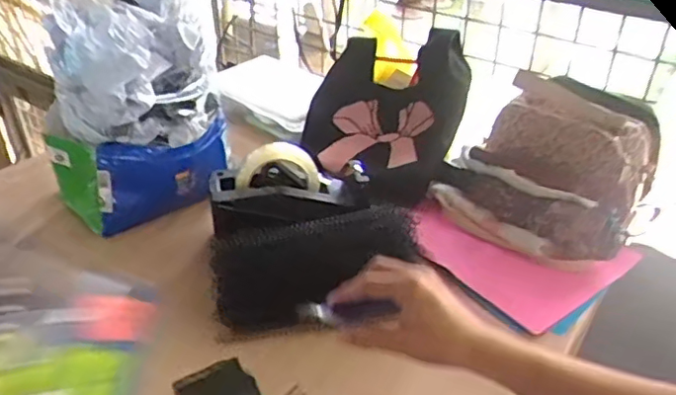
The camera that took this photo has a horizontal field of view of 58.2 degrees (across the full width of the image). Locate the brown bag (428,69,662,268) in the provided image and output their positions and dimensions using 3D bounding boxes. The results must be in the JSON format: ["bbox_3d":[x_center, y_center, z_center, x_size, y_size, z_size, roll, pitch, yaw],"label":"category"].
[{"bbox_3d":[0.281,-0.052,0.850,0.270,0.166,0.209,21,38,26],"label":"brown bag"}]

